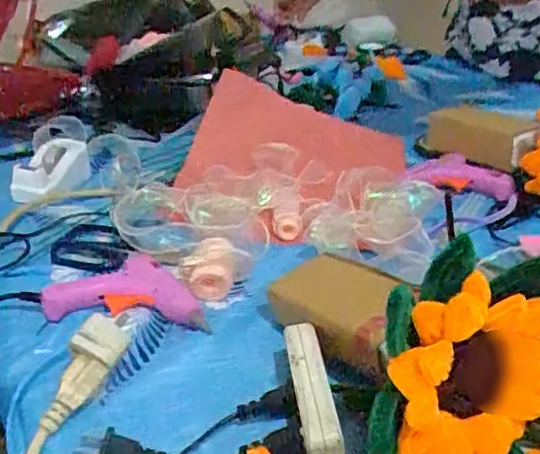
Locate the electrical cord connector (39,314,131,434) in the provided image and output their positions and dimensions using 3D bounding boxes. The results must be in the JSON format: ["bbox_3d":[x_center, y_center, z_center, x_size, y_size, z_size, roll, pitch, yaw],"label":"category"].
[{"bbox_3d":[-0.129,0.102,0.430,0.026,0.024,0.082,13,62,24],"label":"electrical cord connector"}]

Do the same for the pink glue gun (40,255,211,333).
[{"bbox_3d":[-0.115,0.050,0.534,0.134,0.025,0.078,5,30,11],"label":"pink glue gun"}]

